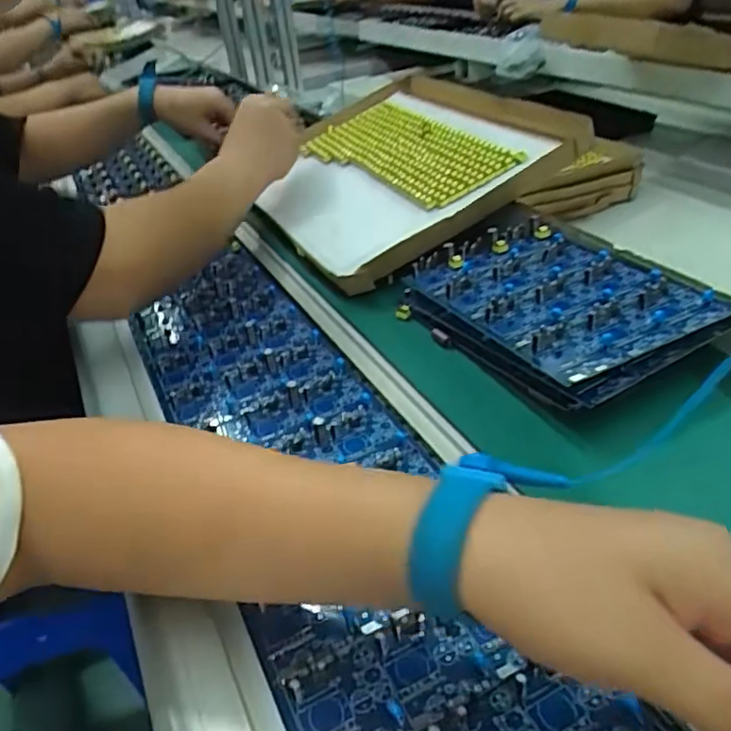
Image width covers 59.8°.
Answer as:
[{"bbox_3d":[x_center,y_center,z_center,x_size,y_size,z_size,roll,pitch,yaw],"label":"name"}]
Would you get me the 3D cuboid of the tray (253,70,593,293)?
[{"bbox_3d":[0.029,-0.215,0.690,0.276,0.045,0.359,-33,40,-5],"label":"tray"}]

